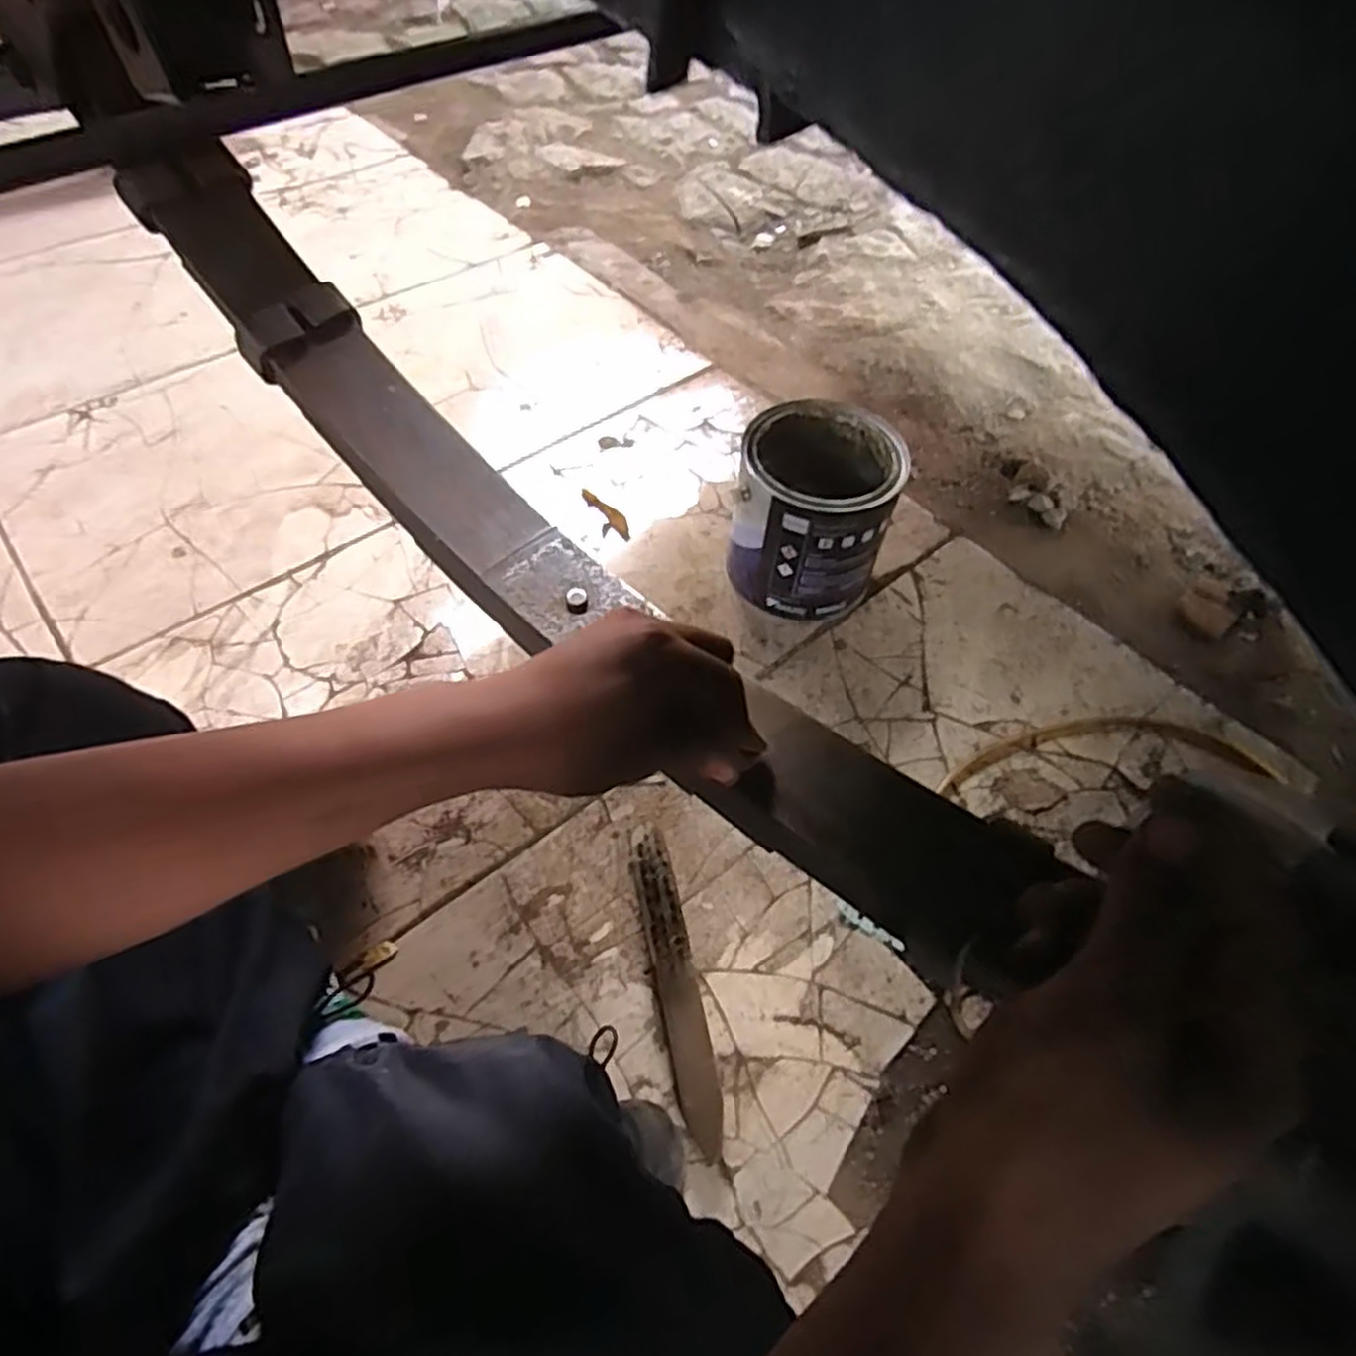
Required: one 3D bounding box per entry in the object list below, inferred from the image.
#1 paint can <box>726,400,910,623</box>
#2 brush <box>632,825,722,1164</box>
[{"bbox_3d":[0.132,-0.168,0.761,0.139,0.152,0.159,11,56,4],"label":"paint can"},{"bbox_3d":[-0.002,0.223,0.572,0.029,0.036,0.226,-9,57,-9],"label":"brush"}]

